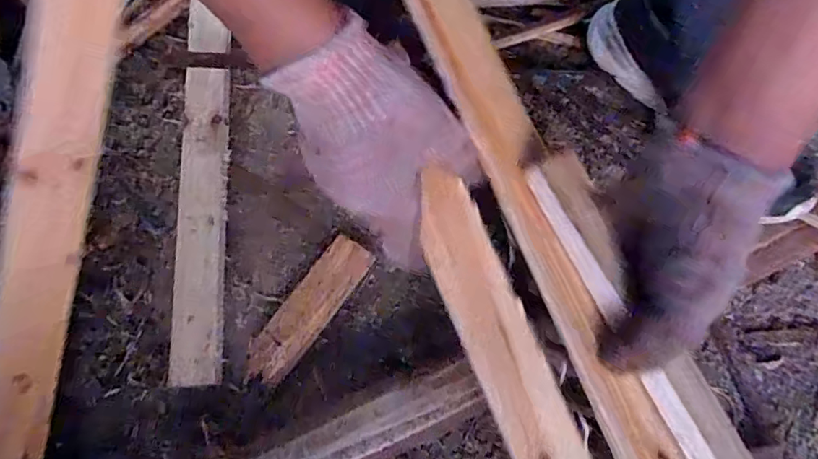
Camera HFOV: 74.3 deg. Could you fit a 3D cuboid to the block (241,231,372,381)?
[{"bbox_3d":[-0.093,0.073,0.497,0.045,0.017,0.149,36,75,15],"label":"block"}]

